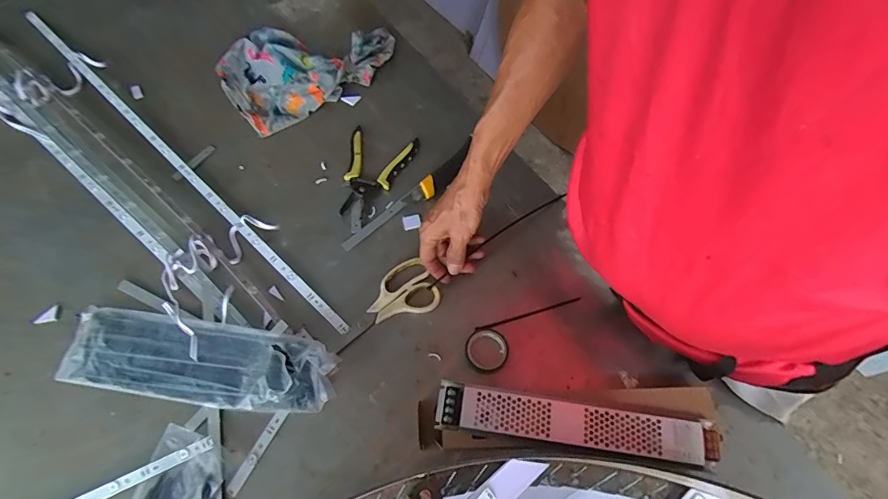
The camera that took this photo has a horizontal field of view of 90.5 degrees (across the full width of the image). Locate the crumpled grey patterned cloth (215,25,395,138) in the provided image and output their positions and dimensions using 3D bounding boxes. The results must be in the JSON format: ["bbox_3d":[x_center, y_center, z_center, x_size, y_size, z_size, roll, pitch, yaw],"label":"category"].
[{"bbox_3d":[-0.234,-0.329,0.760,0.286,0.037,0.182,-34,70,-16],"label":"crumpled grey patterned cloth"}]

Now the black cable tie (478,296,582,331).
[{"bbox_3d":[0.113,0.086,0.581,0.147,0.009,0.009,-15,66,-8],"label":"black cable tie"}]

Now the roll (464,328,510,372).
[{"bbox_3d":[0.053,0.126,0.551,0.053,0.021,0.053,0,64,-1],"label":"roll"}]

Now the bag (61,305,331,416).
[{"bbox_3d":[-0.300,0.133,0.531,0.335,0.044,0.097,9,65,3],"label":"bag"}]

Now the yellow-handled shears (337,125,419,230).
[{"bbox_3d":[-0.110,-0.107,0.668,0.107,0.012,0.174,12,65,5],"label":"yellow-handled shears"}]

